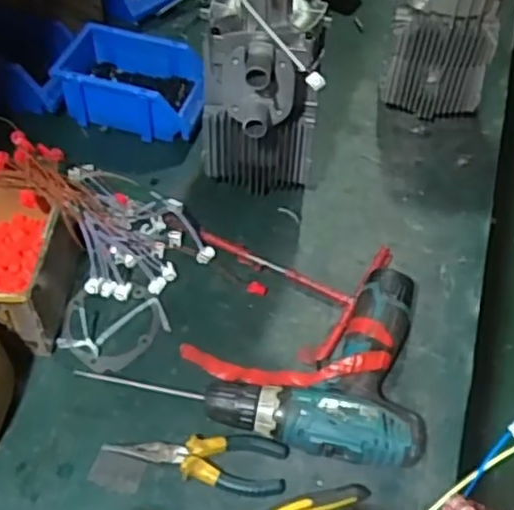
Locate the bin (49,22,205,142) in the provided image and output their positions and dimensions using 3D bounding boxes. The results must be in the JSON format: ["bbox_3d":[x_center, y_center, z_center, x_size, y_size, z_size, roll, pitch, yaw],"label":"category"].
[{"bbox_3d":[-0.158,-0.218,0.874,0.193,0.080,0.110,12,52,8],"label":"bin"}]

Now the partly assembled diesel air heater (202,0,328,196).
[{"bbox_3d":[0.005,-0.176,0.689,0.117,0.330,0.121,1,51,-1],"label":"partly assembled diesel air heater"}]

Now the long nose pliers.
[{"bbox_3d":[-0.052,0.173,0.600,0.153,0.019,0.048,10,51,7],"label":"long nose pliers"}]

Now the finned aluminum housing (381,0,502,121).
[{"bbox_3d":[0.232,-0.274,0.861,0.124,0.205,0.108,11,51,8],"label":"finned aluminum housing"}]

